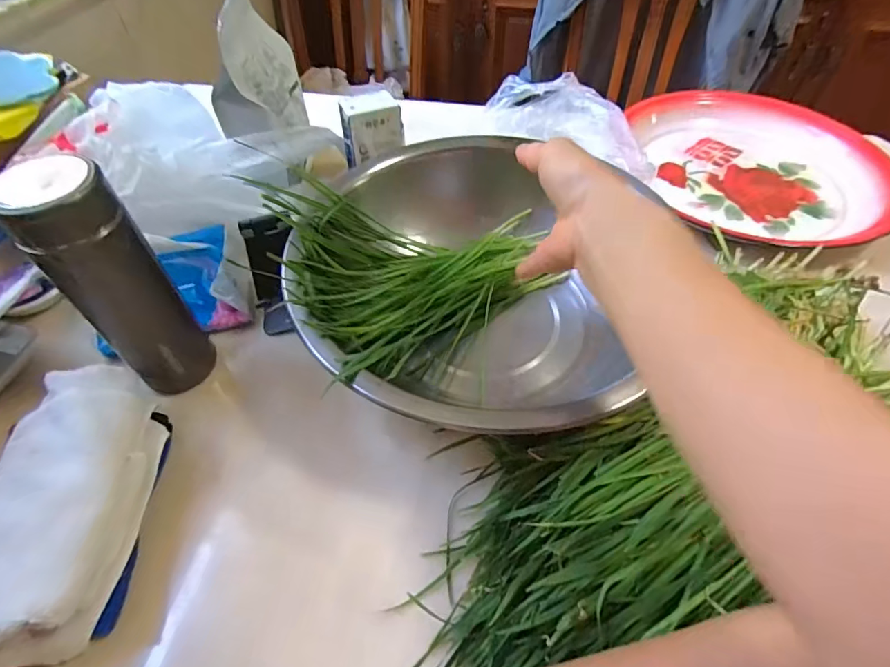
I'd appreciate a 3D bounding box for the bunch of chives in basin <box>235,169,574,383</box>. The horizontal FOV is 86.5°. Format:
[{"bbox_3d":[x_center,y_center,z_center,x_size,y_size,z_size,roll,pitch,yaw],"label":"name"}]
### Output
[{"bbox_3d":[-0.018,-0.077,0.436,0.253,0.125,0.194,-30,58,-21],"label":"bunch of chives in basin"}]

